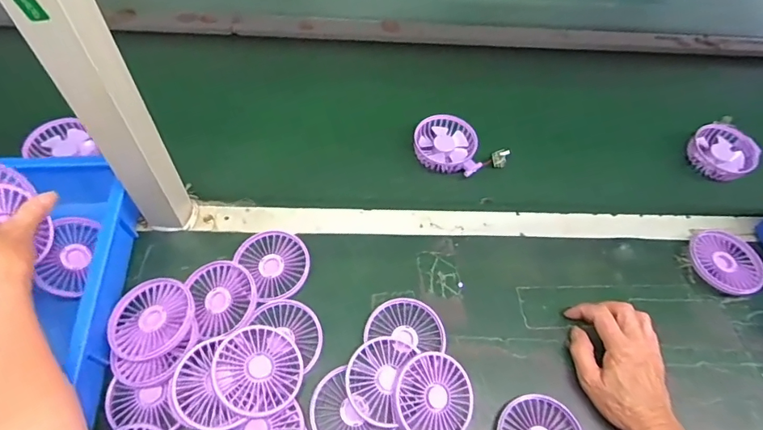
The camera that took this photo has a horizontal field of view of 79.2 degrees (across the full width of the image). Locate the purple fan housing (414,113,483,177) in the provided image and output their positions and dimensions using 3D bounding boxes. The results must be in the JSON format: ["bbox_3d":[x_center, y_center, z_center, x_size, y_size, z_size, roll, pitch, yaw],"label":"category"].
[{"bbox_3d":[0.097,-0.103,0.669,0.099,0.022,0.091,17,59,6],"label":"purple fan housing"}]

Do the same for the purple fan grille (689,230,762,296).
[{"bbox_3d":[0.441,0.062,0.591,0.086,0.016,0.090,2,58,-3],"label":"purple fan grille"}]

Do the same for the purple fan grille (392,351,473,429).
[{"bbox_3d":[0.054,0.187,0.474,0.085,0.013,0.085,8,68,-20],"label":"purple fan grille"}]

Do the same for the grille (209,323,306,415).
[{"bbox_3d":[-0.122,0.153,0.459,0.085,0.009,0.084,14,52,-19],"label":"grille"}]

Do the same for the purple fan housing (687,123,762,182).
[{"bbox_3d":[0.521,-0.096,0.708,0.090,0.034,0.090,40,64,19],"label":"purple fan housing"}]

